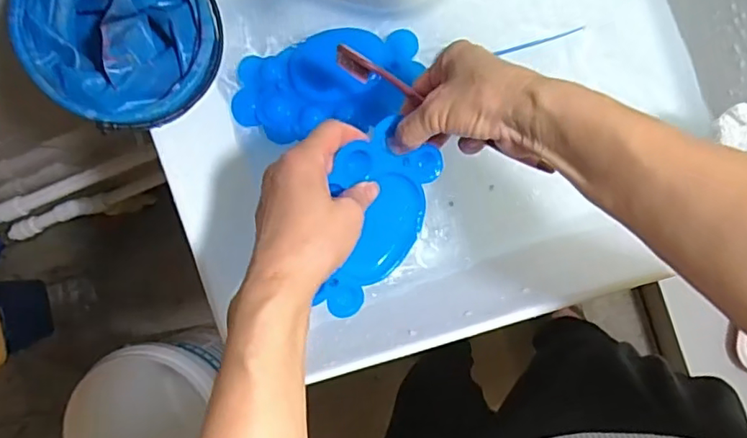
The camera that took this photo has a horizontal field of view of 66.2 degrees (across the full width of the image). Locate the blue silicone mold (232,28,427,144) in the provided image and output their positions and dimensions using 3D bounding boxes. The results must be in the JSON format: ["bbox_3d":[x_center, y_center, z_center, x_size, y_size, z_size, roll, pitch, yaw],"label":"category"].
[{"bbox_3d":[-0.044,-0.121,0.517,0.169,0.019,0.090,-6,90,10],"label":"blue silicone mold"}]

